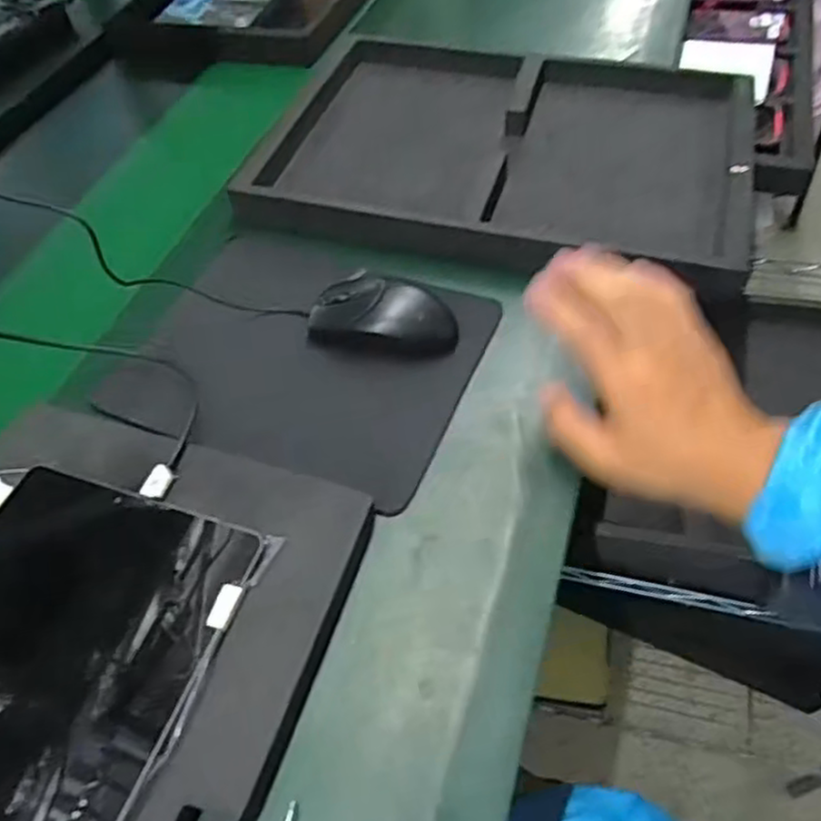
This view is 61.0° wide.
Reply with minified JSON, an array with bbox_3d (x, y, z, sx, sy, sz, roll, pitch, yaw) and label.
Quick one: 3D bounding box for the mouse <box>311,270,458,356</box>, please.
[{"bbox_3d":[-0.018,-0.082,0.551,0.117,0.033,0.078,8,53,10],"label":"mouse"}]

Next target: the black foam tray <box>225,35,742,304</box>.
[{"bbox_3d":[0.092,-0.253,0.672,0.438,0.047,0.350,10,53,12],"label":"black foam tray"}]

